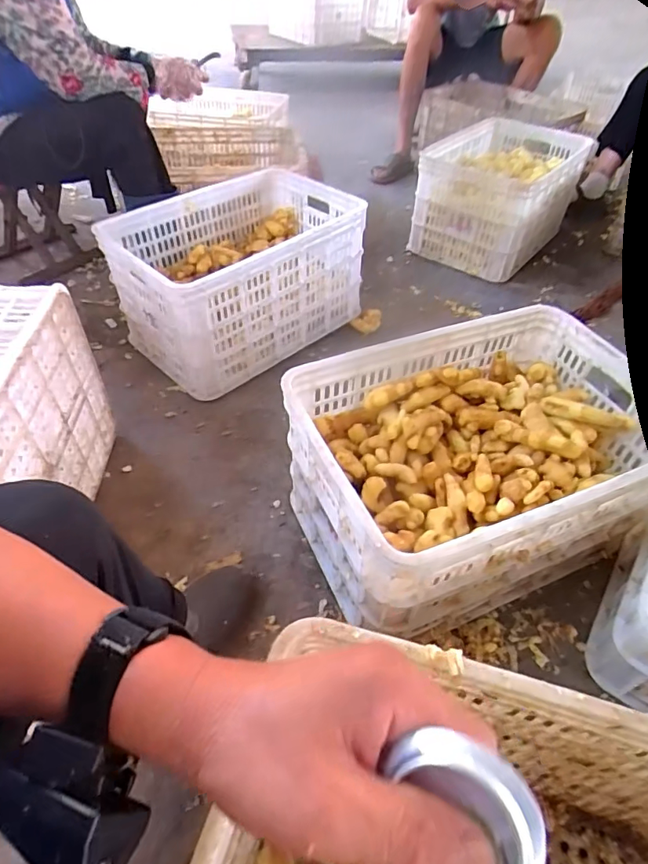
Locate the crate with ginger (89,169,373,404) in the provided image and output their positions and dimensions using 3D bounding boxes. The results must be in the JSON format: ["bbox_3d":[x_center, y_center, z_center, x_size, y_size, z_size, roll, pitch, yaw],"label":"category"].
[{"bbox_3d":[-0.190,-0.382,1.210,0.553,0.292,0.364,-35,57,-29],"label":"crate with ginger"}]

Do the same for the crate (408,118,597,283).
[{"bbox_3d":[0.555,-0.761,1.595,0.378,0.281,0.577,30,53,23],"label":"crate"}]

